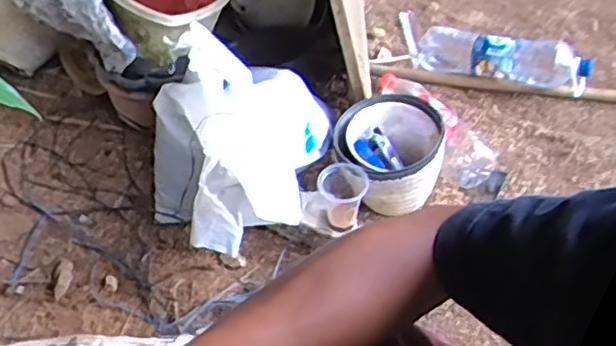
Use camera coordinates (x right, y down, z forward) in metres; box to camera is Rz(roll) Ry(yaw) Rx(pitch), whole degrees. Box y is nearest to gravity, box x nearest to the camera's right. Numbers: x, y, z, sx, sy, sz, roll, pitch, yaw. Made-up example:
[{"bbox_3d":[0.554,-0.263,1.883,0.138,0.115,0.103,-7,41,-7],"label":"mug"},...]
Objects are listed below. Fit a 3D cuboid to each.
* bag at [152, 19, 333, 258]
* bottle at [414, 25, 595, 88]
[{"bbox_3d":[-0.100,-0.047,0.969,0.303,0.320,0.233,-12,44,-9],"label":"bag"},{"bbox_3d":[0.375,-0.232,1.263,0.332,0.078,0.087,14,46,18],"label":"bottle"}]

